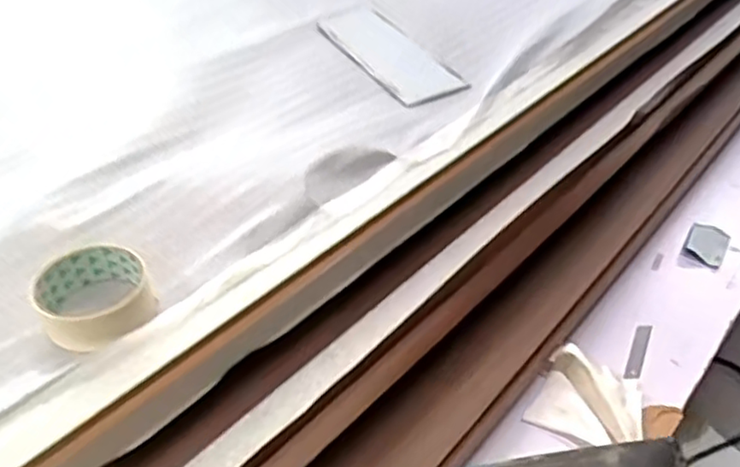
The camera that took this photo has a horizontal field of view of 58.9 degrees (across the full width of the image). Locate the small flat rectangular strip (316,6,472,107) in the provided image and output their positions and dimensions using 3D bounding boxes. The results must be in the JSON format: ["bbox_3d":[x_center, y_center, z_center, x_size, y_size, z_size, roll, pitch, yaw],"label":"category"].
[{"bbox_3d":[0.021,-0.240,0.852,0.097,0.012,0.236,-22,49,-24],"label":"small flat rectangular strip"}]

